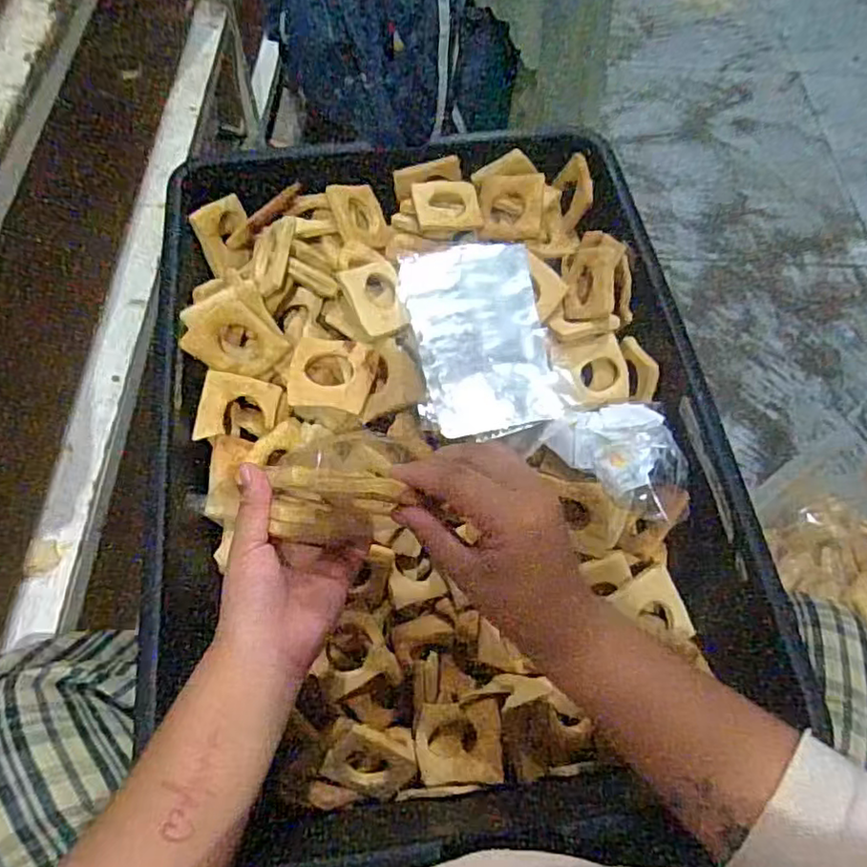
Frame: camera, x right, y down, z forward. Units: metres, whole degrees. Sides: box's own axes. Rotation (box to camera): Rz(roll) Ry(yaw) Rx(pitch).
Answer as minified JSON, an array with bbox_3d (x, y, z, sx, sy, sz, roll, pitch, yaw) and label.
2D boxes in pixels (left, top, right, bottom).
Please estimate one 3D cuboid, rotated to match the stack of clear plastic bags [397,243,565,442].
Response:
[{"bbox_3d":[0.037,-0.076,0.514,0.108,0.017,0.160,-9,76,-7],"label":"stack of clear plastic bags"}]

